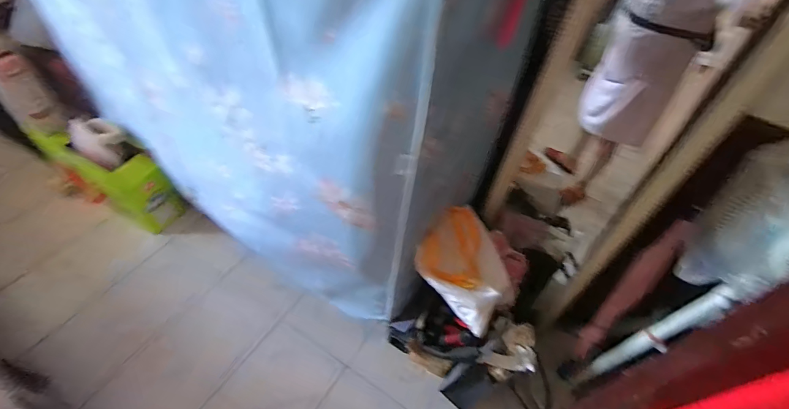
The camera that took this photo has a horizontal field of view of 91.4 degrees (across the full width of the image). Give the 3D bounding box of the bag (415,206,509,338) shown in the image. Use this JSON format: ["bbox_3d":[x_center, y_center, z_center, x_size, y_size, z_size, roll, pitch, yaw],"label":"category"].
[{"bbox_3d":[0.192,0.160,1.008,0.238,0.176,0.206,32,55,20],"label":"bag"}]

